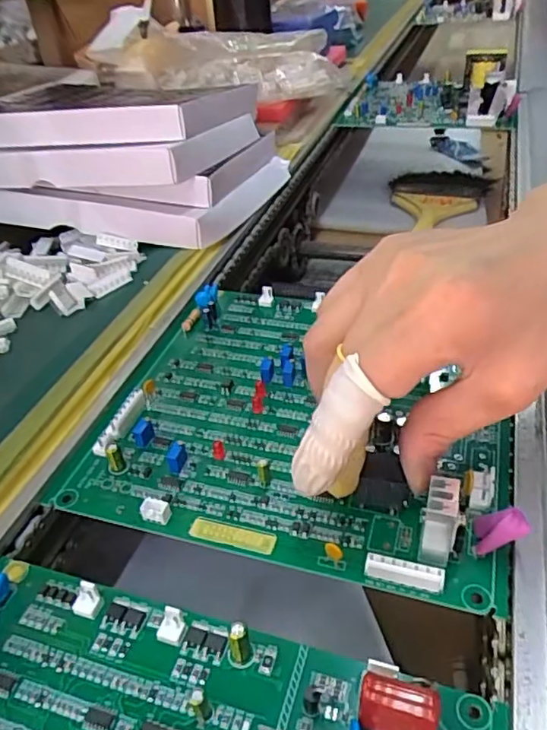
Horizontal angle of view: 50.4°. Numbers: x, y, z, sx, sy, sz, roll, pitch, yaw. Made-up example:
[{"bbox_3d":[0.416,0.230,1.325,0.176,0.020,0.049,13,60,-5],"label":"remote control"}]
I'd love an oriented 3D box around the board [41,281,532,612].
[{"bbox_3d":[0.019,0.014,0.284,0.181,0.014,0.176,9,41,16],"label":"board"}]

